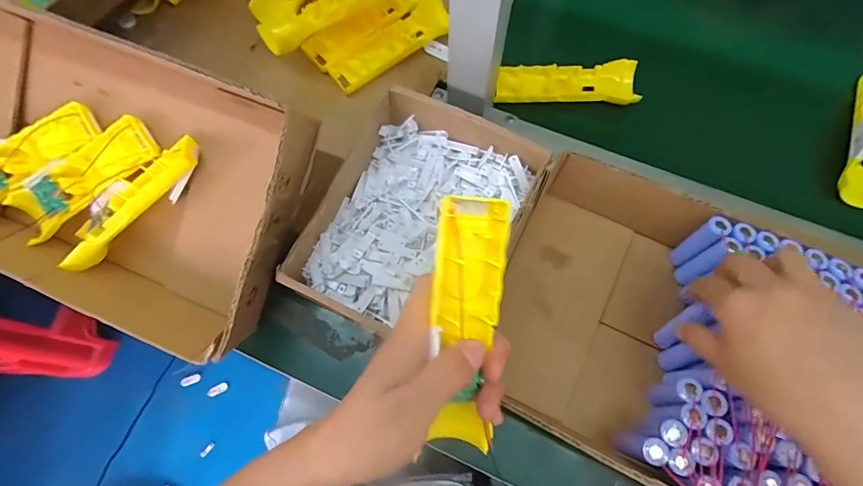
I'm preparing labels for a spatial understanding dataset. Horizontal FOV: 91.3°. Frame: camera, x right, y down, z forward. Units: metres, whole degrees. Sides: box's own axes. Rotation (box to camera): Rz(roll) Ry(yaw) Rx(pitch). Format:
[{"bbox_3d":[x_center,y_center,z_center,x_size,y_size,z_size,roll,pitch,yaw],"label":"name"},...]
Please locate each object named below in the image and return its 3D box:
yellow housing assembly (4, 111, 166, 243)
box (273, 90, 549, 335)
[{"bbox_3d":[-0.342,-0.059,0.409,0.167,0.031,0.050,-29,72,10],"label":"yellow housing assembly"},{"bbox_3d":[-0.013,-0.020,0.396,0.172,0.063,0.212,24,74,10],"label":"box"}]

